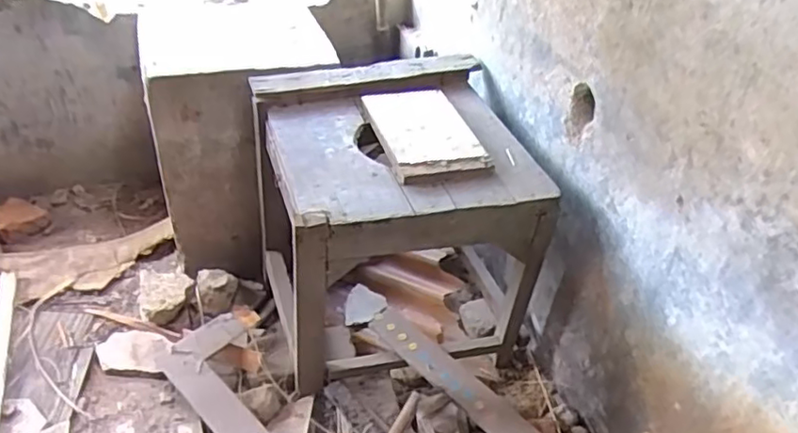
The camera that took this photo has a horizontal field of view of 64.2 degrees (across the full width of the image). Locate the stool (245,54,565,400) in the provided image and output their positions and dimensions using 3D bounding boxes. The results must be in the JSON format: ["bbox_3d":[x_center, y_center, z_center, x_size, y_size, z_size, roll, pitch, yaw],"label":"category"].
[{"bbox_3d":[-0.020,0.014,1.195,0.422,0.450,0.442,-9,39,-15],"label":"stool"}]

